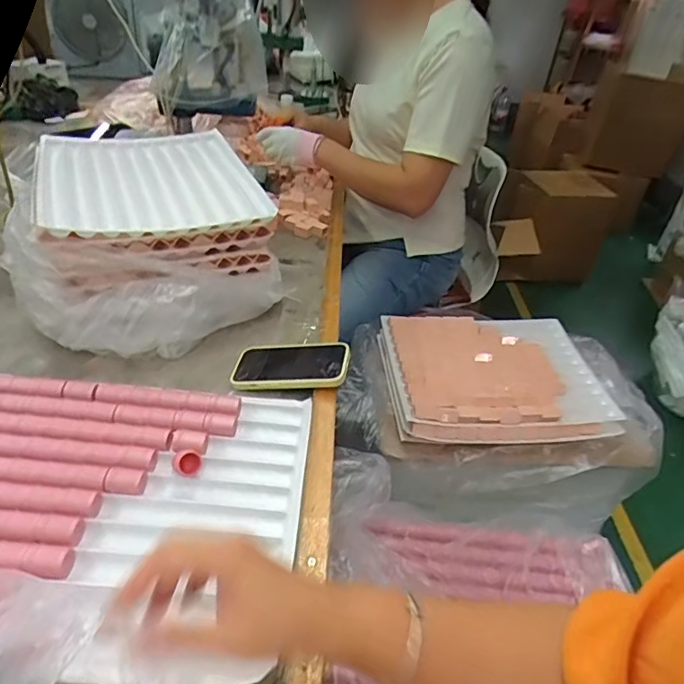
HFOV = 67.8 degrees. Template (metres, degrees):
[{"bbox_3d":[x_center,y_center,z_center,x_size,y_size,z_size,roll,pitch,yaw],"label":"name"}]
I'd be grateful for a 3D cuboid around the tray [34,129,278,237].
[{"bbox_3d":[-0.302,-0.259,0.799,0.306,0.031,0.389,-11,40,-21],"label":"tray"}]

